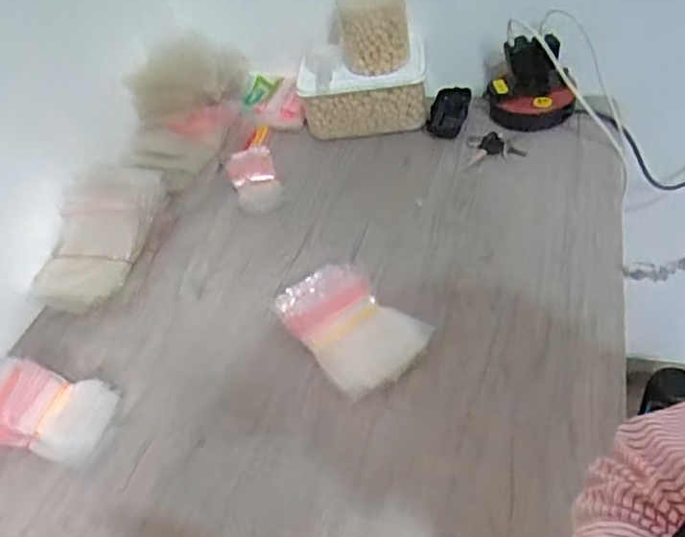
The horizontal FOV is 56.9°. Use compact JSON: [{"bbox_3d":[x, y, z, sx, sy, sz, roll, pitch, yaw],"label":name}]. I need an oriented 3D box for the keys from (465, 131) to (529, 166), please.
[{"bbox_3d":[0.202,-0.166,0.880,0.082,0.020,0.068,-17,44,-3],"label":"keys"}]

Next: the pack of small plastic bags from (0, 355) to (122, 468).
[{"bbox_3d":[-0.301,0.139,0.636,0.131,0.059,0.082,2,46,16],"label":"pack of small plastic bags"}]

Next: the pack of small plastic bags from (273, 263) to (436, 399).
[{"bbox_3d":[0.004,0.057,0.668,0.115,0.040,0.162,-38,49,-23],"label":"pack of small plastic bags"}]

